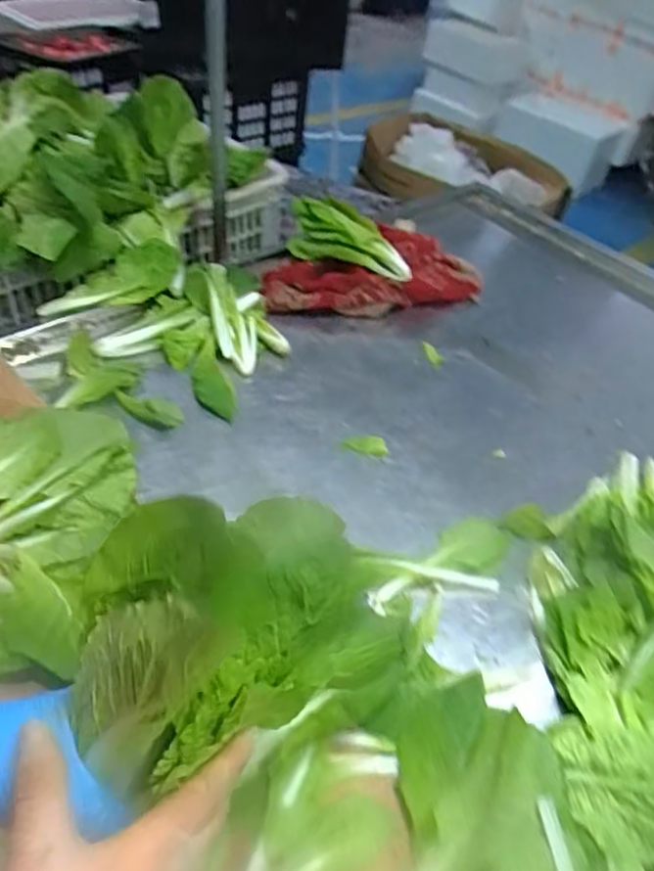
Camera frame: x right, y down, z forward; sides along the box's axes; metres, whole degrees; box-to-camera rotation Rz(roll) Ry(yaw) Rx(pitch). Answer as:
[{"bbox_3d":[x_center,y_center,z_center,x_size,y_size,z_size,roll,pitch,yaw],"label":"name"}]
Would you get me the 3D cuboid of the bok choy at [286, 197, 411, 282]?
[{"bbox_3d":[0.031,-0.261,0.841,0.169,0.052,0.074,12,45,4],"label":"bok choy"}]

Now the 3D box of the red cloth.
[{"bbox_3d":[0.062,-0.218,0.867,0.316,0.046,0.145,-17,50,-22],"label":"red cloth"}]

